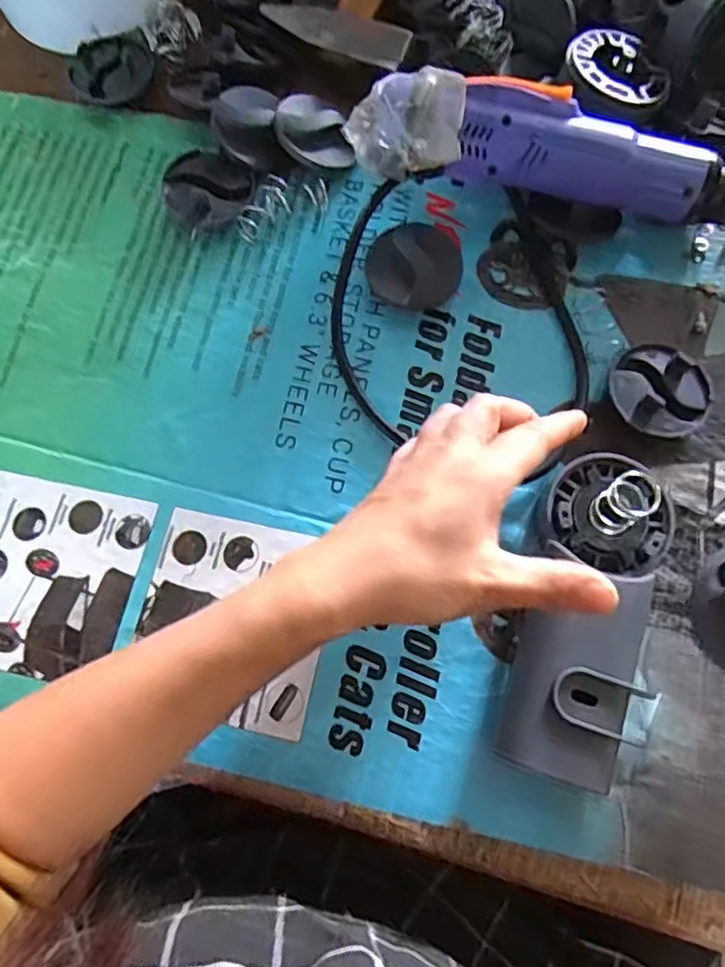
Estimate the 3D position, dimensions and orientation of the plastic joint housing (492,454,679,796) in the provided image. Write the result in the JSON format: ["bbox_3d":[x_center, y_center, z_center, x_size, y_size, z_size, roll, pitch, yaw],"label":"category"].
[{"bbox_3d":[0.111,0.059,0.307,0.064,0.035,0.163,20,70,6],"label":"plastic joint housing"}]

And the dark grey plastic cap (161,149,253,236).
[{"bbox_3d":[-0.100,-0.186,0.401,0.054,0.018,0.050,0,75,1],"label":"dark grey plastic cap"}]

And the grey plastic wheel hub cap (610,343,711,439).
[{"bbox_3d":[0.165,-0.051,0.350,0.050,0.022,0.055,0,75,1],"label":"grey plastic wheel hub cap"}]

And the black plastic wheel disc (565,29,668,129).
[{"bbox_3d":[0.151,-0.244,0.372,0.061,0.016,0.063,0,76,1],"label":"black plastic wheel disc"}]

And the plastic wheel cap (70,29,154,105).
[{"bbox_3d":[-0.168,-0.277,0.422,0.055,0.018,0.044,-16,75,-3],"label":"plastic wheel cap"}]

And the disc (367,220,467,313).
[{"bbox_3d":[0.030,-0.126,0.371,0.052,0.030,0.048,0,75,1],"label":"disc"}]

